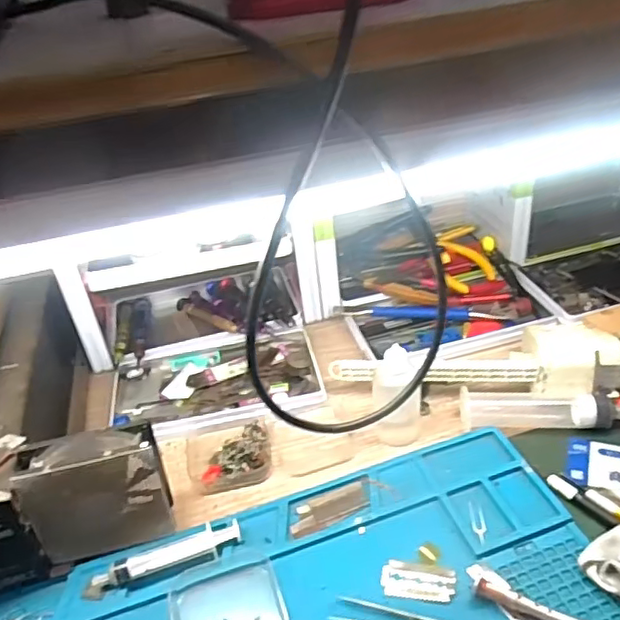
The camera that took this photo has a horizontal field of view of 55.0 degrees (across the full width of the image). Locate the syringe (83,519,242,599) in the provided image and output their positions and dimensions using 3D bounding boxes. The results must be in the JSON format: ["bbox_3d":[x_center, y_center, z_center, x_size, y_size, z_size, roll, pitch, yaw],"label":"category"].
[{"bbox_3d":[-0.092,0.157,0.374,0.099,0.014,0.019,-16,36,-14],"label":"syringe"}]

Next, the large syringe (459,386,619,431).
[{"bbox_3d":[0.172,0.074,0.448,0.114,0.021,0.030,-2,35,6],"label":"large syringe"}]

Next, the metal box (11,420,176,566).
[{"bbox_3d":[-0.132,0.116,0.380,0.079,0.085,0.032,-13,35,-10],"label":"metal box"}]

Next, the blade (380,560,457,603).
[{"bbox_3d":[0.065,0.162,0.357,0.043,0.004,0.023,3,36,12],"label":"blade"}]

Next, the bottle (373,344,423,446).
[{"bbox_3d":[0.066,0.059,0.442,0.035,0.073,0.028,0,35,9],"label":"bottle"}]

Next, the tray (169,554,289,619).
[{"bbox_3d":[-0.048,0.175,0.347,0.063,0.012,0.066,-15,36,-12],"label":"tray"}]

